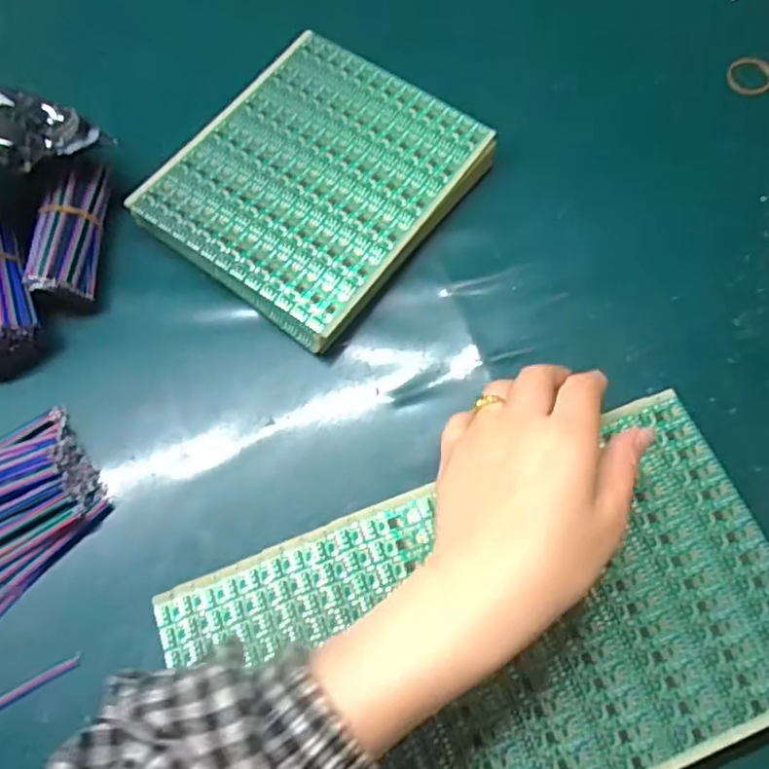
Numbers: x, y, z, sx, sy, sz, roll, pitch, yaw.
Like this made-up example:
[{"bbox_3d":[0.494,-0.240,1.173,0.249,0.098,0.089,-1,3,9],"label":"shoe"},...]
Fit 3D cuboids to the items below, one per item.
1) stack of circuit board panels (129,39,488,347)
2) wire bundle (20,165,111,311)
[{"bbox_3d":[-0.045,-0.139,0.432,0.167,0.029,0.194,35,72,11],"label":"stack of circuit board panels"},{"bbox_3d":[-0.202,-0.094,0.408,0.040,0.040,0.098,1,69,0],"label":"wire bundle"}]

